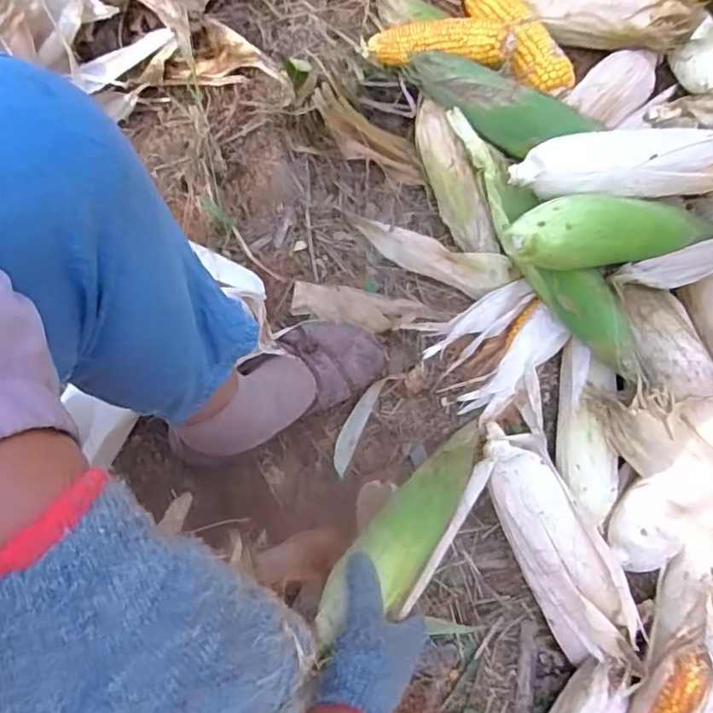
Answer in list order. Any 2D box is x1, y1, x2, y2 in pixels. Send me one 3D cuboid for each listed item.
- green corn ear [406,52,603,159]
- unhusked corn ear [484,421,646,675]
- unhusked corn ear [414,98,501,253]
[{"bbox_3d":[0.144,-0.282,0.671,0.223,0.047,0.072,35,81,21],"label":"green corn ear"},{"bbox_3d":[0.197,0.184,0.610,0.079,0.051,0.251,-24,75,1],"label":"unhusked corn ear"},{"bbox_3d":[0.110,-0.204,0.716,0.046,0.055,0.201,-19,75,2],"label":"unhusked corn ear"}]

